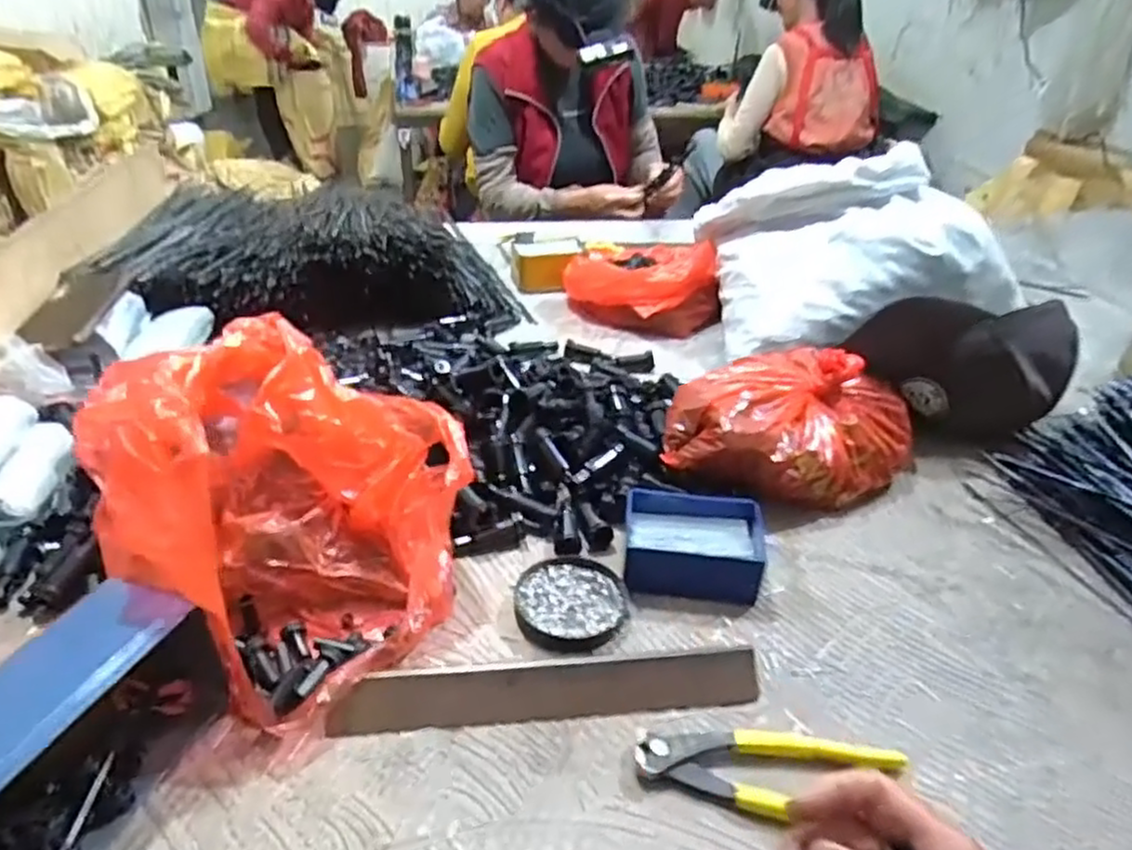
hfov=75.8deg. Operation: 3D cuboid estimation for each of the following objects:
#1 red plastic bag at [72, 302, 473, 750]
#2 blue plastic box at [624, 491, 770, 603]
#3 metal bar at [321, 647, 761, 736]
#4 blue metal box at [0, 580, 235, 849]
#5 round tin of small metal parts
[{"bbox_3d":[-0.202,0.054,0.506,0.231,0.180,0.214,13,31,16],"label":"red plastic bag"},{"bbox_3d":[0.103,0.095,0.587,0.108,0.041,0.082,7,30,6],"label":"blue plastic box"},{"bbox_3d":[-0.007,0.172,0.476,0.272,0.025,0.028,-1,30,-8],"label":"metal bar"},{"bbox_3d":[-0.266,0.165,0.394,0.075,0.097,0.145,12,31,15],"label":"blue metal box"},{"bbox_3d":[0.002,0.135,0.552,0.081,0.013,0.082,3,30,-1],"label":"round tin of small metal parts"}]

